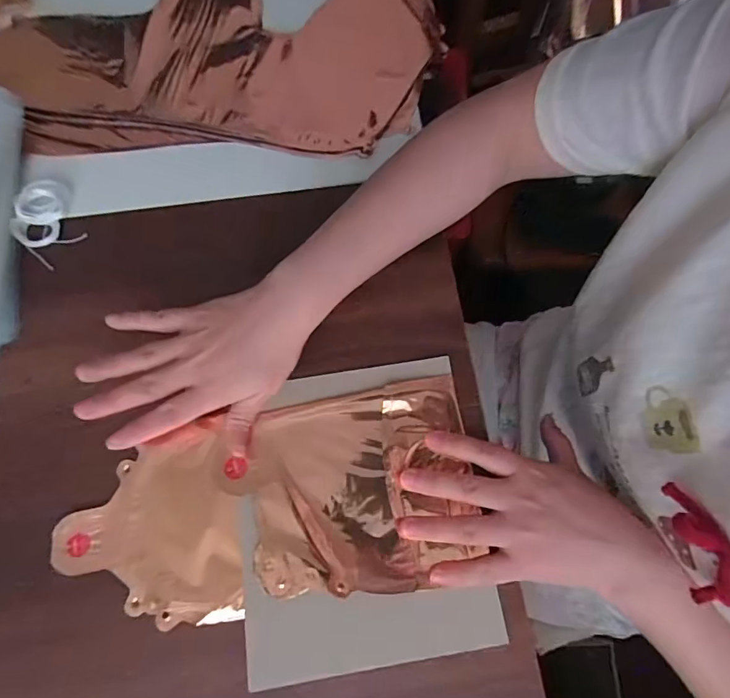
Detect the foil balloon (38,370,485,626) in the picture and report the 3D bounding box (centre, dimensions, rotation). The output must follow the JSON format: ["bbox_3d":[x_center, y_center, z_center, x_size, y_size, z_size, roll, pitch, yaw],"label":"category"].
[{"bbox_3d":[-0.065,0.105,0.328,0.273,0.009,0.131,-9,72,-3],"label":"foil balloon"}]

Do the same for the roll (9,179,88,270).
[{"bbox_3d":[-0.256,-0.103,0.383,0.050,0.017,0.059,-39,76,-12],"label":"roll"}]

